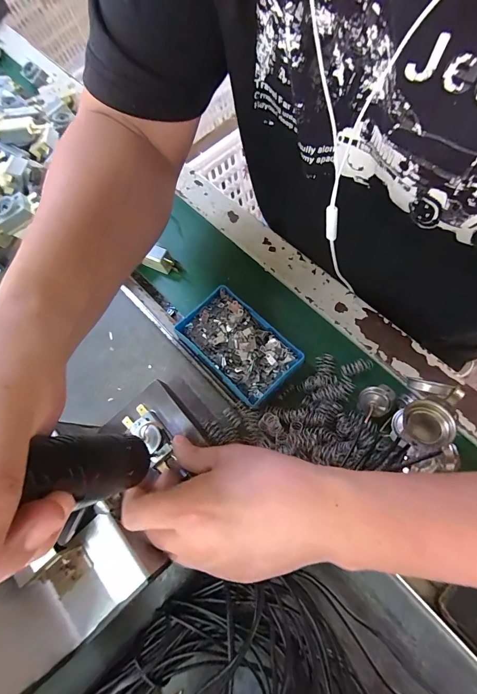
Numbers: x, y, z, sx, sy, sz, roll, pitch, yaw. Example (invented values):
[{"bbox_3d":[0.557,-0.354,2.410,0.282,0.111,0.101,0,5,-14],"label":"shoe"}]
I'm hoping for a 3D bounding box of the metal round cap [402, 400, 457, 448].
[{"bbox_3d":[0.109,0.044,0.198,0.026,0.008,0.024,29,96,38],"label":"metal round cap"}]

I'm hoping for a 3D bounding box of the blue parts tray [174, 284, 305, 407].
[{"bbox_3d":[-0.001,-0.002,0.340,0.069,0.021,0.114,-45,71,-7],"label":"blue parts tray"}]

